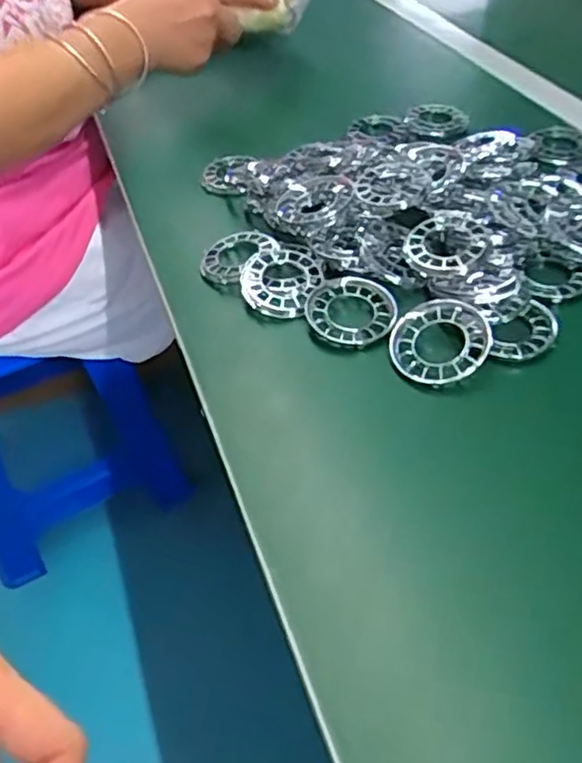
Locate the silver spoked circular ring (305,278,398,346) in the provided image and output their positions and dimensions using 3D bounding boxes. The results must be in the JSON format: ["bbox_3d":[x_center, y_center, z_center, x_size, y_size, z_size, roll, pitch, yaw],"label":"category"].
[{"bbox_3d":[0.040,-0.046,0.435,0.057,0.011,0.055,-2,46,2],"label":"silver spoked circular ring"}]

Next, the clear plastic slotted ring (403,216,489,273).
[{"bbox_3d":[0.106,-0.095,0.455,0.050,0.011,0.051,-2,46,2],"label":"clear plastic slotted ring"}]

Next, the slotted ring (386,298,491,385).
[{"bbox_3d":[0.091,-0.024,0.399,0.057,0.015,0.056,-13,55,19],"label":"slotted ring"}]

